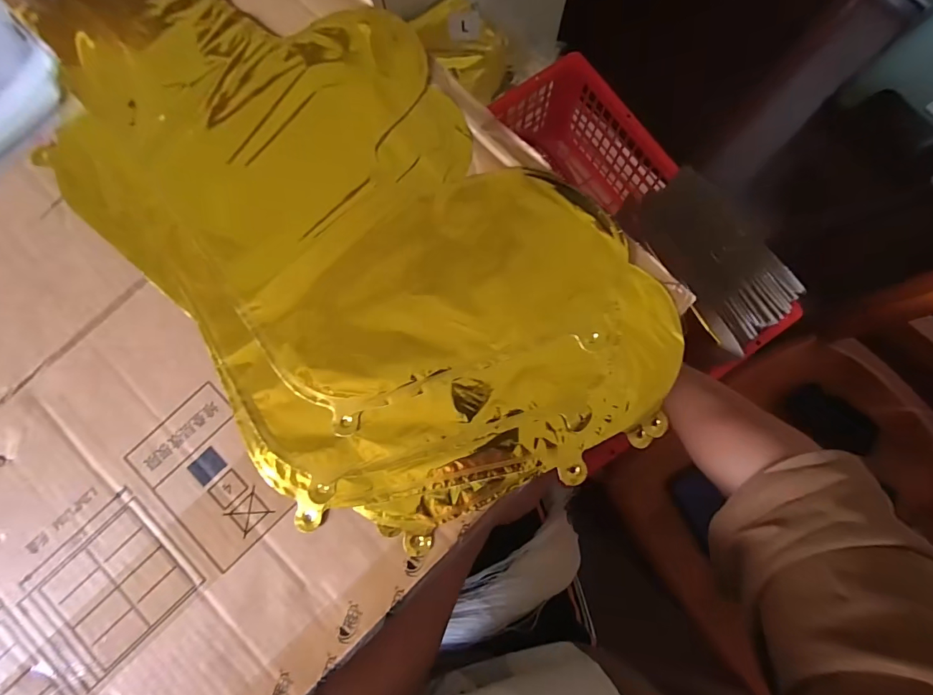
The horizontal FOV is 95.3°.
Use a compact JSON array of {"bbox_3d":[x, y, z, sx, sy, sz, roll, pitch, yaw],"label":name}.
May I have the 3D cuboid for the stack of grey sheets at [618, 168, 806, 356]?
[{"bbox_3d":[0.281,-0.107,0.489,0.103,0.045,0.201,-33,83,-4],"label":"stack of grey sheets"}]

